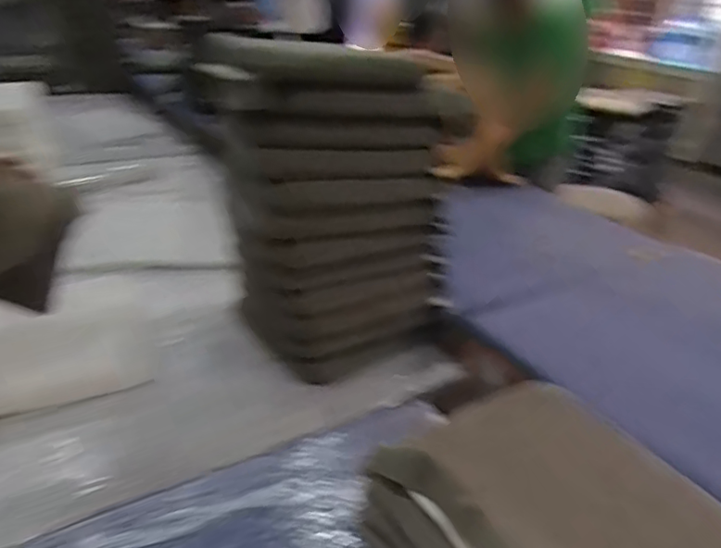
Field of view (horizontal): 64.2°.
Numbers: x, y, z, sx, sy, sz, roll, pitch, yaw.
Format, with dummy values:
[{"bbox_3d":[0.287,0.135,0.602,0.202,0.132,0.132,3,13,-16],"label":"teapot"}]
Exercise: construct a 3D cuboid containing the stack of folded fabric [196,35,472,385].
[{"bbox_3d":[-0.089,-0.174,1.409,0.483,0.689,0.481,-4,28,-15],"label":"stack of folded fabric"}]

